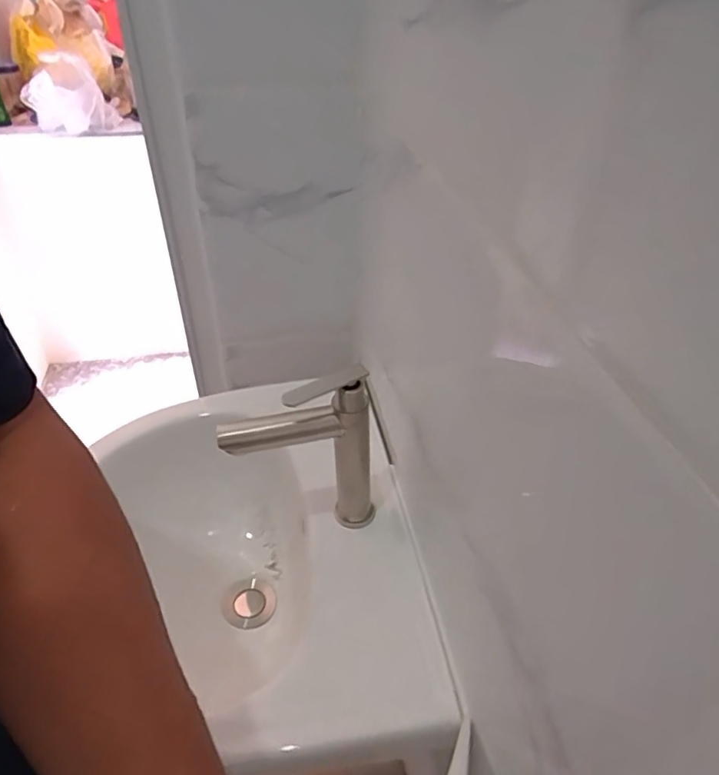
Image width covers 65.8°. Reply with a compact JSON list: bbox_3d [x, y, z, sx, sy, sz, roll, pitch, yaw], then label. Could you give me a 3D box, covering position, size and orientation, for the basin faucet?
[{"bbox_3d":[-0.051,0.062,0.485,0.124,0.166,0.032,-6,40,-6],"label":"basin faucet"}]

